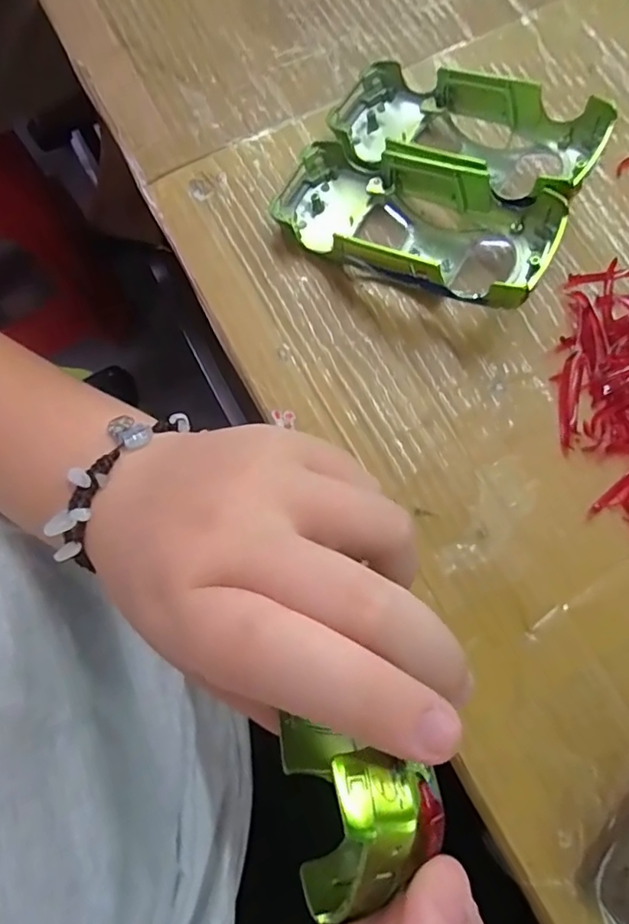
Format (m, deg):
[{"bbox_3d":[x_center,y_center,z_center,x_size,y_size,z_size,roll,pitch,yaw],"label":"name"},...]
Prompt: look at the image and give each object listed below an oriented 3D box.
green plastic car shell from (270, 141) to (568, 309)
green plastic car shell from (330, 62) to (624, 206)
[{"bbox_3d":[0.044,-0.113,0.261,0.128,0.042,0.062,27,77,7],"label":"green plastic car shell"},{"bbox_3d":[0.070,-0.161,0.271,0.125,0.046,0.062,28,78,7],"label":"green plastic car shell"}]

